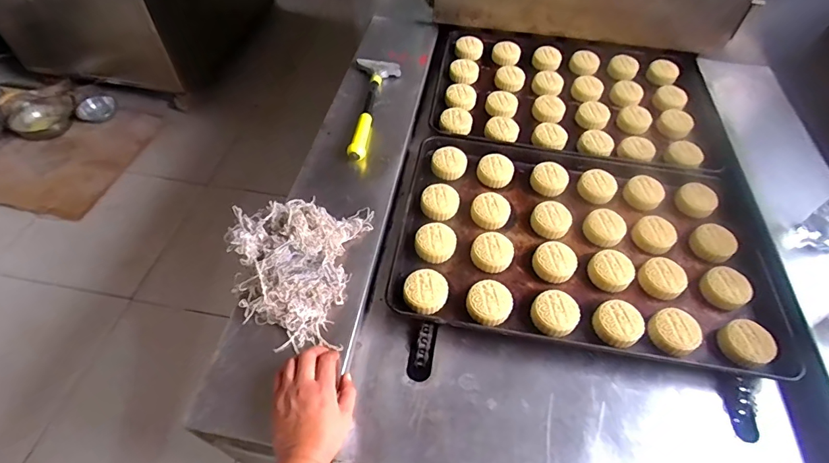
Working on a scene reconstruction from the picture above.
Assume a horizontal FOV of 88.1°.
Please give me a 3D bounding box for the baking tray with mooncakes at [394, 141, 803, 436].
[{"bbox_3d":[0.274,0.052,0.714,0.600,0.068,0.469,7,52,3],"label":"baking tray with mooncakes"}]

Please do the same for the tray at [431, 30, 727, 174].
[{"bbox_3d":[0.354,-0.306,0.945,0.603,0.039,0.363,10,52,5],"label":"tray"}]

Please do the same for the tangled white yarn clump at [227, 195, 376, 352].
[{"bbox_3d":[-0.171,0.041,0.626,0.201,0.060,0.237,1,51,-1],"label":"tangled white yarn clump"}]

